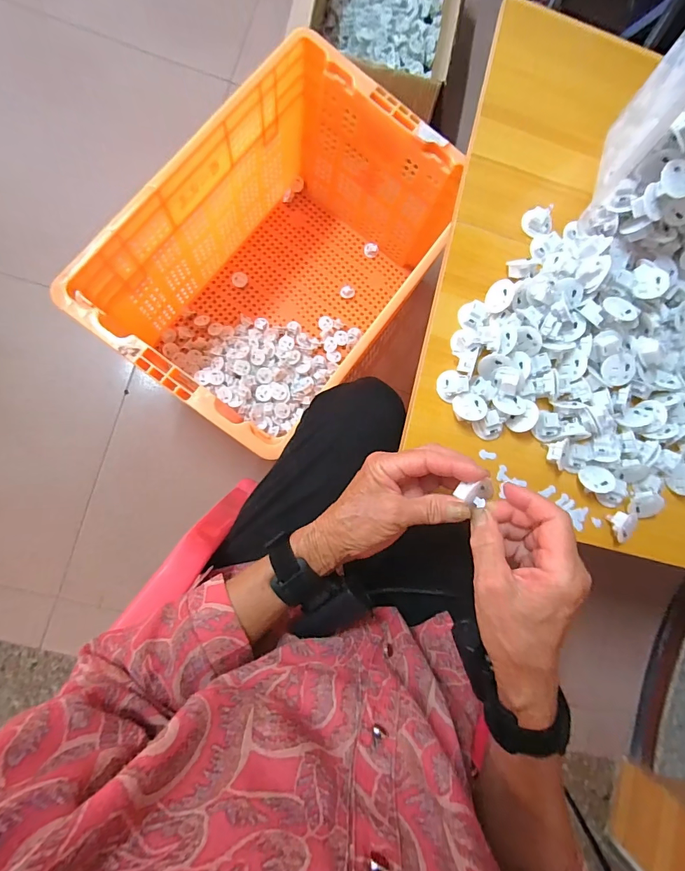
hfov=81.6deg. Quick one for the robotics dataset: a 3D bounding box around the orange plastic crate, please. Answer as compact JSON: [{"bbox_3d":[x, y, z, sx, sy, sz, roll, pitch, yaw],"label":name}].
[{"bbox_3d":[-0.112,-0.301,0.752,0.373,0.343,0.579,38,81,-4],"label":"orange plastic crate"}]

